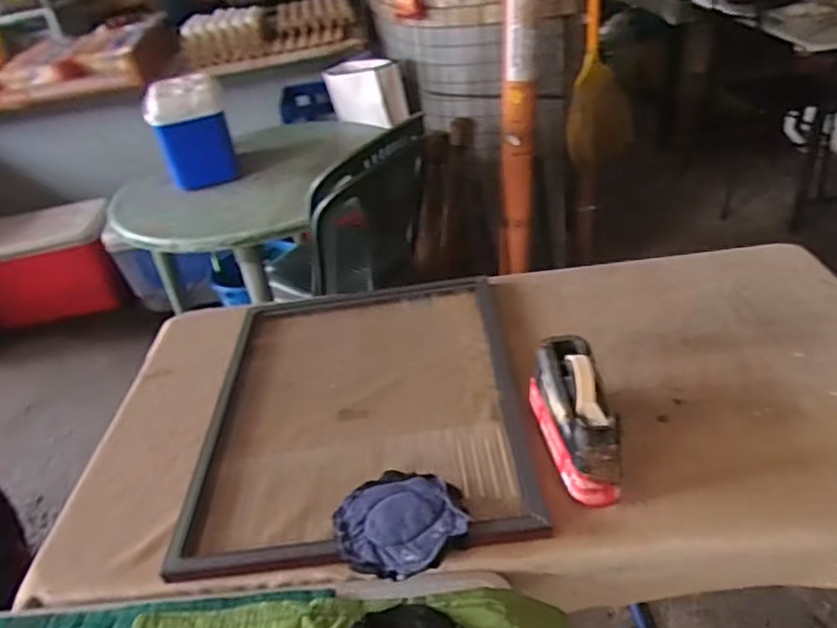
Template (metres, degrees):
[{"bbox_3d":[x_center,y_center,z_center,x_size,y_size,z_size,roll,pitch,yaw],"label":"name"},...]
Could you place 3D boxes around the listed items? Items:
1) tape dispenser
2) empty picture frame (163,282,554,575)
[{"bbox_3d":[0.199,0.130,0.815,0.082,0.123,0.208,-7,35,3],"label":"tape dispenser"},{"bbox_3d":[-0.082,0.115,0.986,0.465,0.038,0.624,-5,34,0],"label":"empty picture frame"}]

